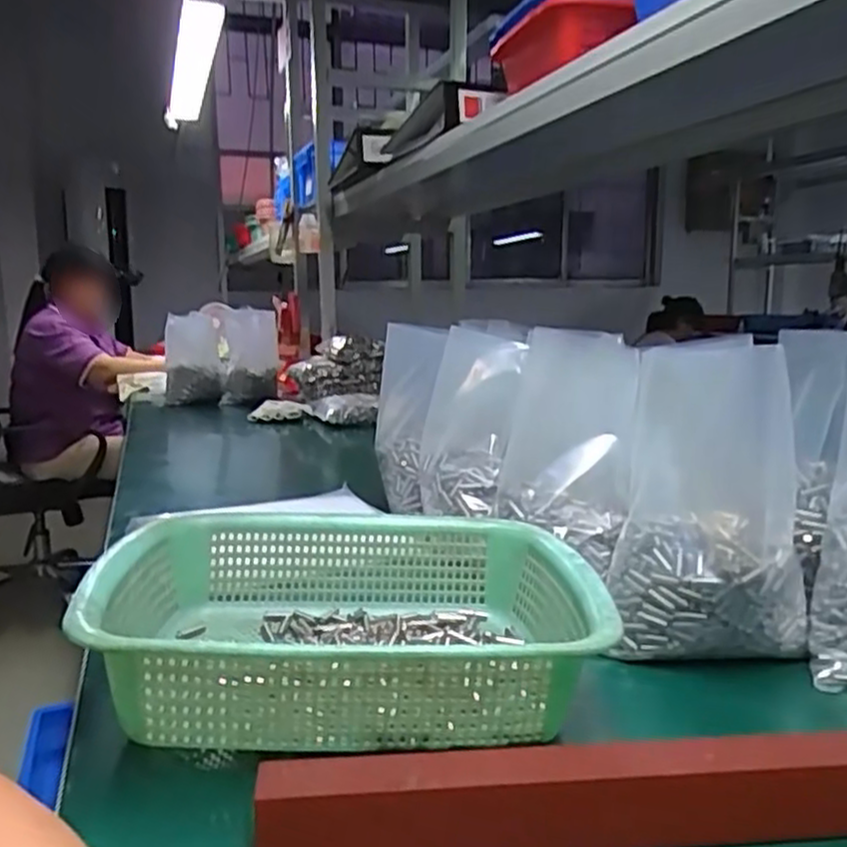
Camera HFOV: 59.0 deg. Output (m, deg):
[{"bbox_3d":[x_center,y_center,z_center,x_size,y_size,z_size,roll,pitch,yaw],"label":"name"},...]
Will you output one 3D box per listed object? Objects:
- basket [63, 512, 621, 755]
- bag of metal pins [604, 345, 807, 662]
[{"bbox_3d":[-0.041,0.118,0.476,0.292,0.080,0.222,-2,10,-6],"label":"basket"},{"bbox_3d":[0.221,0.049,0.564,0.122,0.206,0.173,5,11,29],"label":"bag of metal pins"}]

